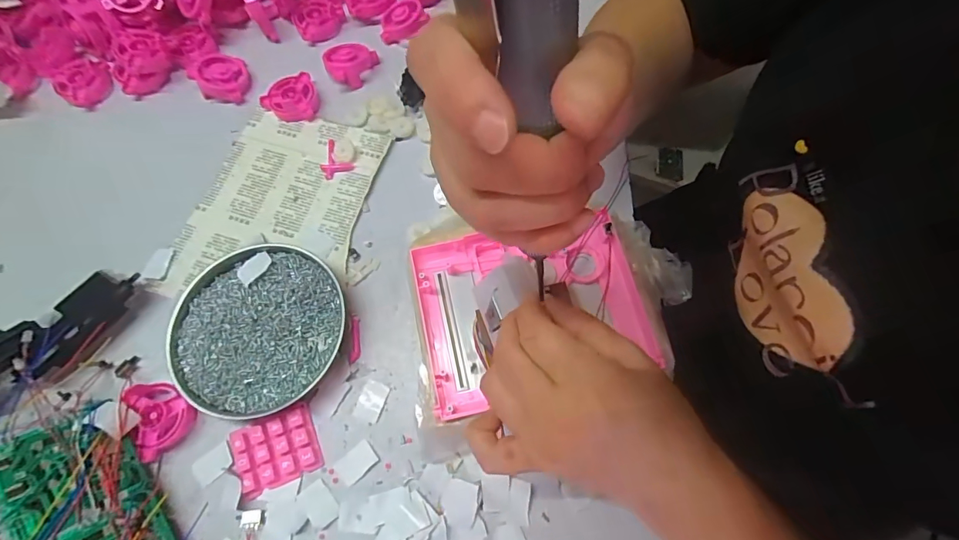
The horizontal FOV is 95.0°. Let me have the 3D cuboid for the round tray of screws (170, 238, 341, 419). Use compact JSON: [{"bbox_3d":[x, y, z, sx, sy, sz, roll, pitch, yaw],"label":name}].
[{"bbox_3d":[-0.177,0.047,0.356,0.127,0.023,0.132,0,70,1],"label":"round tray of screws"}]

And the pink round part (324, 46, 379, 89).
[{"bbox_3d":[-0.133,-0.212,0.454,0.050,0.022,0.043,-2,70,0],"label":"pink round part"}]

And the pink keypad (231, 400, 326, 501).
[{"bbox_3d":[-0.152,0.134,0.328,0.059,0.010,0.048,-23,71,-7],"label":"pink keypad"}]

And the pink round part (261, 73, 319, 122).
[{"bbox_3d":[-0.189,-0.169,0.438,0.053,0.014,0.049,0,70,1],"label":"pink round part"}]

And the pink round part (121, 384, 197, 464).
[{"bbox_3d":[-0.239,0.110,0.332,0.040,0.021,0.053,-26,72,-8],"label":"pink round part"}]

